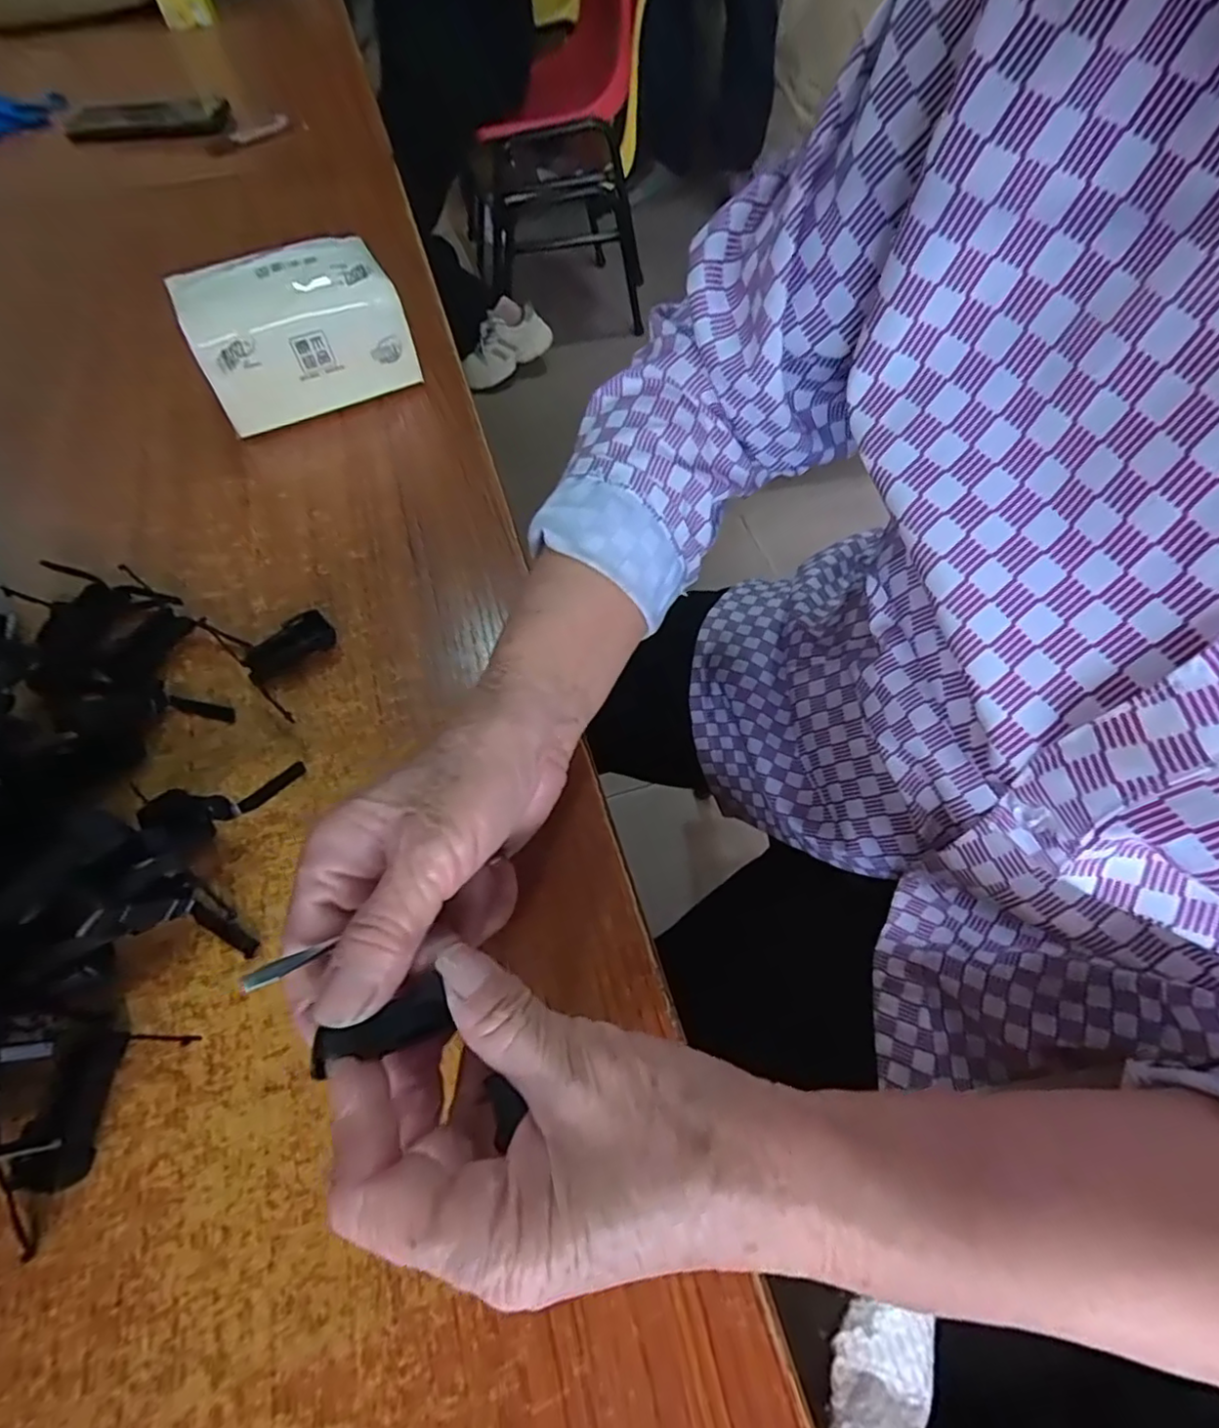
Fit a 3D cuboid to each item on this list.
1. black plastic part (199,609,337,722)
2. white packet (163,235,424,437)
[{"bbox_3d":[-0.175,-0.036,0.332,0.085,0.014,0.048,40,67,21],"label":"black plastic part"},{"bbox_3d":[-0.213,-0.263,0.429,0.133,0.085,0.074,-24,62,-13],"label":"white packet"}]

